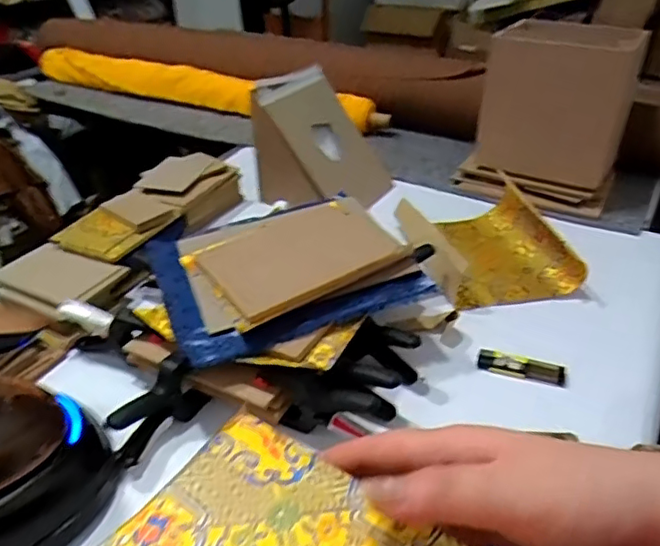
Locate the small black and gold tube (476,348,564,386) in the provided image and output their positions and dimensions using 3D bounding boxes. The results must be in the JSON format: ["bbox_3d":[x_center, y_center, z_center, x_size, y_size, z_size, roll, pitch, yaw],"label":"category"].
[{"bbox_3d":[0.186,0.092,0.577,0.081,0.016,0.026,10,35,15],"label":"small black and gold tube"}]

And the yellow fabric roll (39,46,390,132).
[{"bbox_3d":[-0.287,-0.378,1.205,0.855,0.082,0.056,17,38,25],"label":"yellow fabric roll"}]

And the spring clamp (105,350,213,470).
[{"bbox_3d":[-0.146,0.111,0.499,0.023,0.058,0.085,24,41,32],"label":"spring clamp"}]

